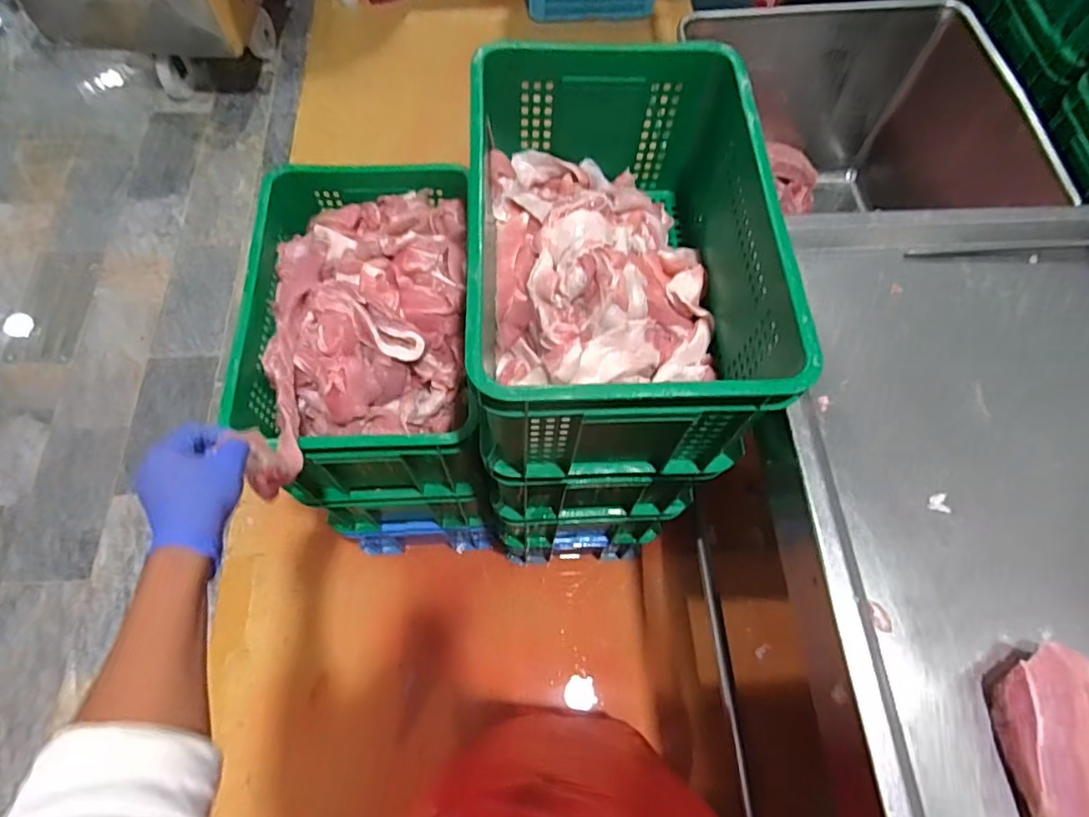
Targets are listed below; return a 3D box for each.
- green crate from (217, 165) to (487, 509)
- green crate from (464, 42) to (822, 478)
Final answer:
[{"bbox_3d":[-0.289,-0.133,0.994,0.364,0.276,0.529,-1,66,-3],"label":"green crate"},{"bbox_3d":[0.089,-0.197,0.770,0.345,0.253,0.516,-1,66,-3],"label":"green crate"}]

